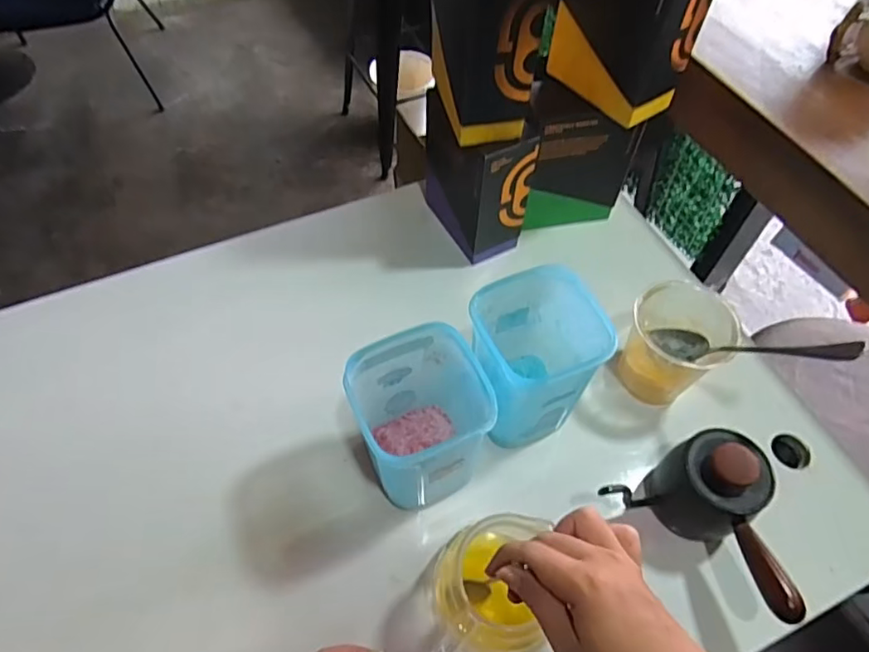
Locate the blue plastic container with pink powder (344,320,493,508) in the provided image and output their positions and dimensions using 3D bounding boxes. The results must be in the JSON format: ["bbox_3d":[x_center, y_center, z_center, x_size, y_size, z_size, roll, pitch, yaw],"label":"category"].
[{"bbox_3d":[-0.011,0.082,0.482,0.099,0.145,0.099,-20,61,-9],"label":"blue plastic container with pink powder"}]

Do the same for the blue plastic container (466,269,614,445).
[{"bbox_3d":[0.084,0.033,0.513,0.095,0.143,0.107,-11,60,-4],"label":"blue plastic container"}]

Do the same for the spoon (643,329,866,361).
[{"bbox_3d":[0.259,0.013,0.485,0.030,0.193,0.032,-31,96,-14],"label":"spoon"}]

